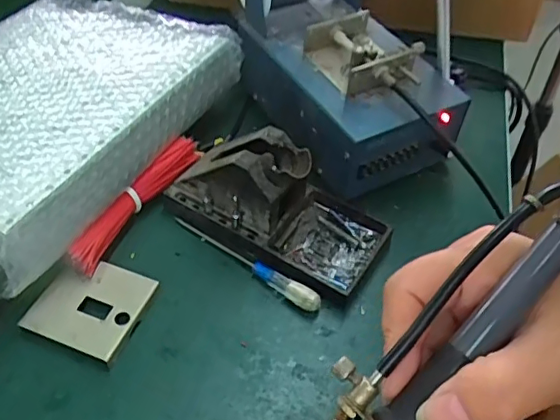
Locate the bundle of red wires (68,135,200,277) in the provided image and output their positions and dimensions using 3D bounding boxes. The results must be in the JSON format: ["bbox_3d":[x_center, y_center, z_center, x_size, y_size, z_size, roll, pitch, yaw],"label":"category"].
[{"bbox_3d":[-0.103,-0.008,0.407,0.015,0.026,0.134,23,51,14],"label":"bundle of red wires"}]

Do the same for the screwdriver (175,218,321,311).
[{"bbox_3d":[-0.024,0.034,0.398,0.126,0.013,0.013,33,54,22],"label":"screwdriver"}]

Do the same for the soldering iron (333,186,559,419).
[{"bbox_3d":[0.055,0.053,0.201,0.199,0.030,0.033,-48,62,2],"label":"soldering iron"}]

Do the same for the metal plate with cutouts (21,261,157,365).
[{"bbox_3d":[-0.123,0.062,0.366,0.065,0.009,0.063,18,50,10],"label":"metal plate with cutouts"}]

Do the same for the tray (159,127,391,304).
[{"bbox_3d":[-0.001,-0.011,0.399,0.154,0.067,0.077,28,53,19],"label":"tray"}]

